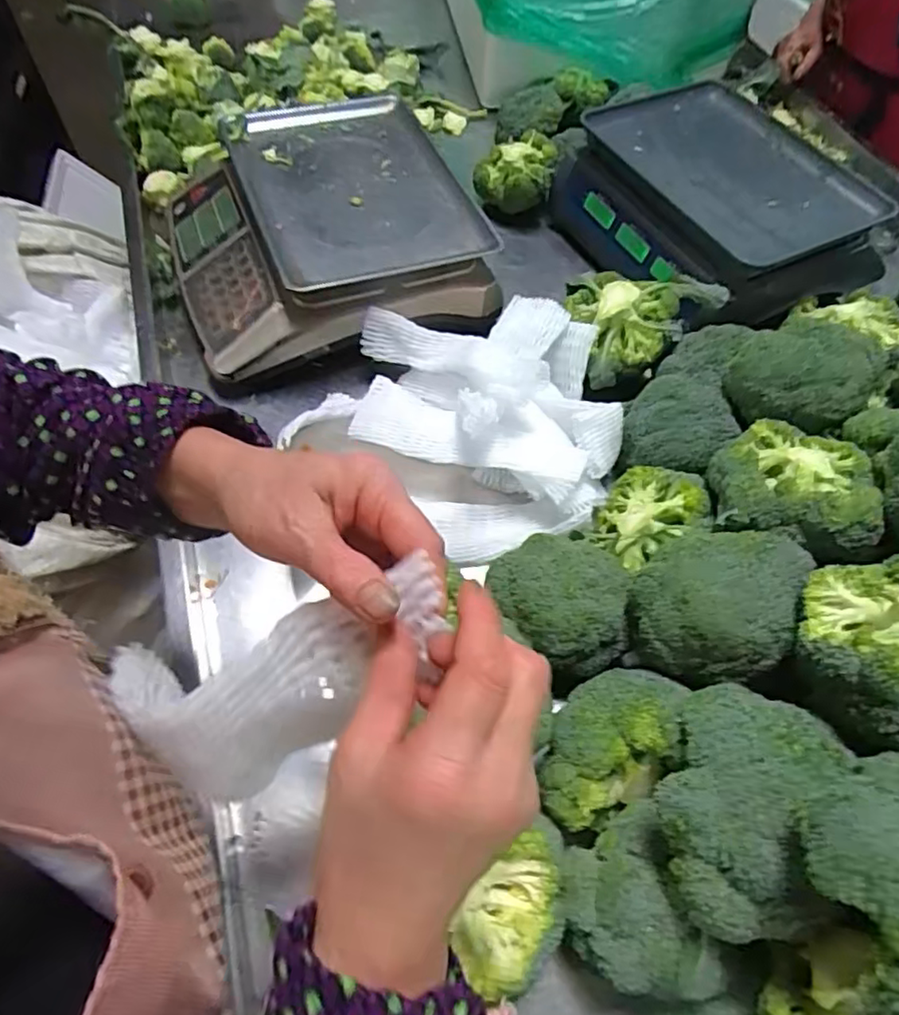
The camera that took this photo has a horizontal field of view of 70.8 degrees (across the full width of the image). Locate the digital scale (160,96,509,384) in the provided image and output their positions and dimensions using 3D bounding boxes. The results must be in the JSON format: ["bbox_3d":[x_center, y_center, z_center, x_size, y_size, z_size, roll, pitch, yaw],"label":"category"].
[{"bbox_3d":[-0.157,-0.342,0.755,0.329,0.094,0.349,-18,61,-13],"label":"digital scale"}]

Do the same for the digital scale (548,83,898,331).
[{"bbox_3d":[0.339,-0.386,0.813,0.298,0.108,0.348,-20,62,-15],"label":"digital scale"}]

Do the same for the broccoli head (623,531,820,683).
[{"bbox_3d":[0.199,0.068,0.477,0.108,0.073,0.122,26,61,12],"label":"broccoli head"}]

